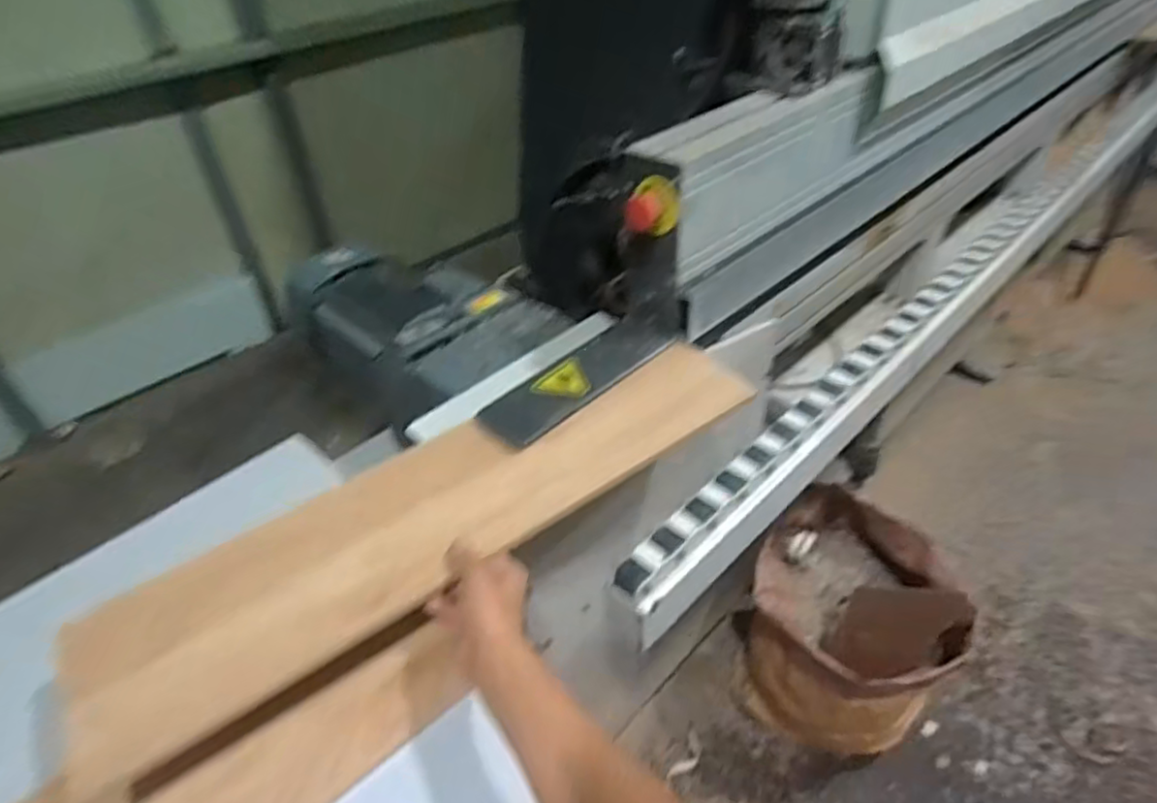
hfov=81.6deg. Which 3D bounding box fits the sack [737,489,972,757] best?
[{"bbox_3d":[0.481,0.448,1.243,0.282,0.559,0.348,-32,48,-28],"label":"sack"}]

